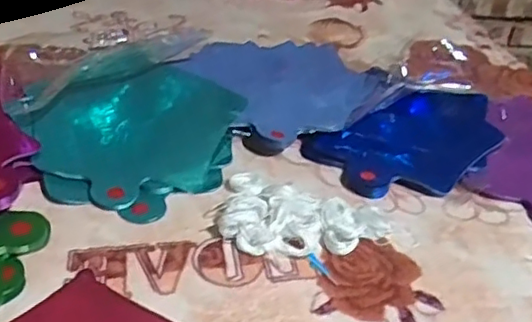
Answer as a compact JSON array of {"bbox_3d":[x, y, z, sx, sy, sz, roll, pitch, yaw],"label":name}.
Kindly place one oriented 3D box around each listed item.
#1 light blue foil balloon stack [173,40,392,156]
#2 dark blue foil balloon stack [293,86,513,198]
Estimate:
[{"bbox_3d":[0.031,-0.103,0.776,0.235,0.026,0.270,-10,37,-25],"label":"light blue foil balloon stack"},{"bbox_3d":[0.175,-0.029,0.702,0.154,0.024,0.255,33,41,33],"label":"dark blue foil balloon stack"}]

